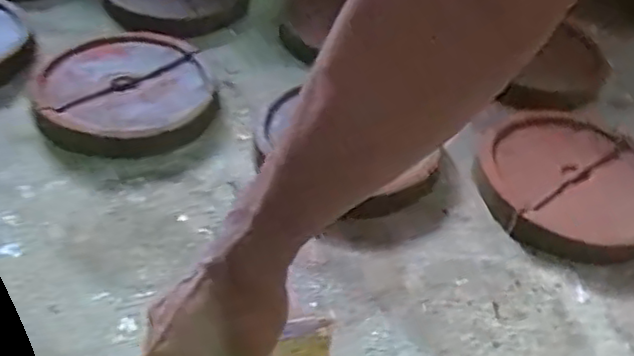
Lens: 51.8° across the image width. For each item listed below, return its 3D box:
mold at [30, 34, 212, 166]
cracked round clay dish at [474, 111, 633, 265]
[{"bbox_3d":[-0.214,-0.099,0.730,0.183,0.028,0.196,3,44,-3],"label":"mold"},{"bbox_3d":[0.261,0.003,0.676,0.187,0.027,0.194,3,44,-3],"label":"cracked round clay dish"}]

